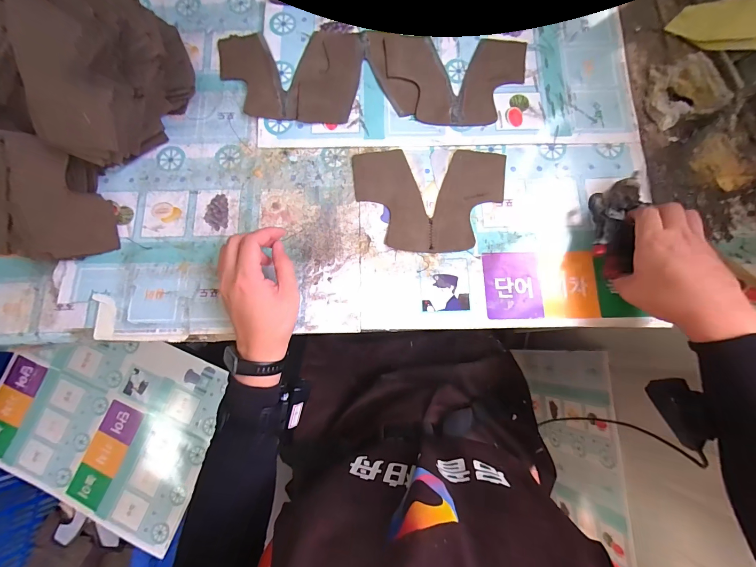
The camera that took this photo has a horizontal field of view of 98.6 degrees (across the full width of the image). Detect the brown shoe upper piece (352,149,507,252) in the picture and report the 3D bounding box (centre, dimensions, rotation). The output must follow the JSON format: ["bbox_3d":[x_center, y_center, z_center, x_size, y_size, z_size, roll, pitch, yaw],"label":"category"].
[{"bbox_3d":[0.068,-0.110,0.428,0.195,0.004,0.138,0,79,1],"label":"brown shoe upper piece"}]

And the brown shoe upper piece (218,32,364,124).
[{"bbox_3d":[-0.130,-0.299,0.467,0.207,0.008,0.141,4,78,2],"label":"brown shoe upper piece"}]

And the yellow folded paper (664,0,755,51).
[{"bbox_3d":[0.465,-0.354,0.441,0.111,0.020,0.061,39,109,38],"label":"yellow folded paper"}]

